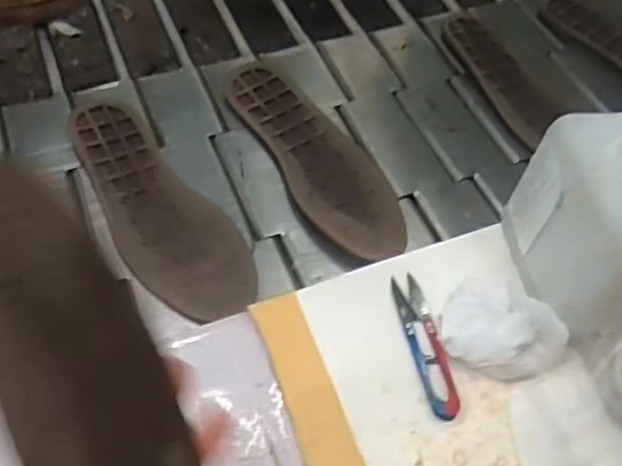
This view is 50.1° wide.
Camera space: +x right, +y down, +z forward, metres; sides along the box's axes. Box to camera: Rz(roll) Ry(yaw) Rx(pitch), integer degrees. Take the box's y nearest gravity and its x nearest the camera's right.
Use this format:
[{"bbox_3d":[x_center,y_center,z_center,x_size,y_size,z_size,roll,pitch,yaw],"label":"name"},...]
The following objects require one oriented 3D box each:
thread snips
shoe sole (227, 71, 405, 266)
[{"bbox_3d":[0.075,0.072,0.440,0.021,0.005,0.104,-8,51,-10],"label":"thread snips"},{"bbox_3d":[0.006,-0.069,0.601,0.079,0.016,0.242,-22,59,-19],"label":"shoe sole"}]

